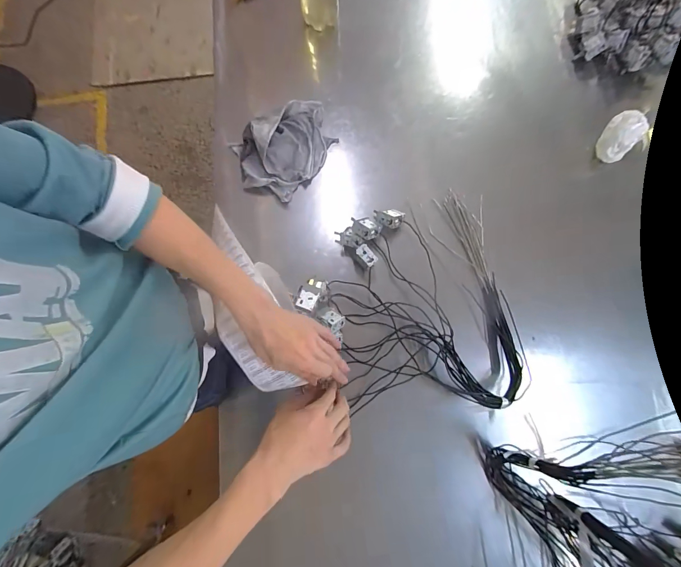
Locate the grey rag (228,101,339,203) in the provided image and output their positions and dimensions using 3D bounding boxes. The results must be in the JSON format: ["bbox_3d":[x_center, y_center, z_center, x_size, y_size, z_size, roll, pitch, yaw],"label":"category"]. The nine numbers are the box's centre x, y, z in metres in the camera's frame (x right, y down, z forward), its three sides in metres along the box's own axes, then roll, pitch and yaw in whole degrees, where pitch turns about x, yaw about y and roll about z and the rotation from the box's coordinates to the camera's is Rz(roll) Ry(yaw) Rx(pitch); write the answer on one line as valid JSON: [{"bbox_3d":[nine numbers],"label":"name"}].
[{"bbox_3d":[-0.111,-0.276,0.658,0.214,0.056,0.170,-37,79,-5],"label":"grey rag"}]

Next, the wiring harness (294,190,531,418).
[{"bbox_3d":[0.119,0.033,0.582,0.357,0.093,0.376,0,76,2],"label":"wiring harness"}]

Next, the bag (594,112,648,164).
[{"bbox_3d":[0.548,-0.291,0.638,0.086,0.049,0.062,-44,80,-6],"label":"bag"}]

